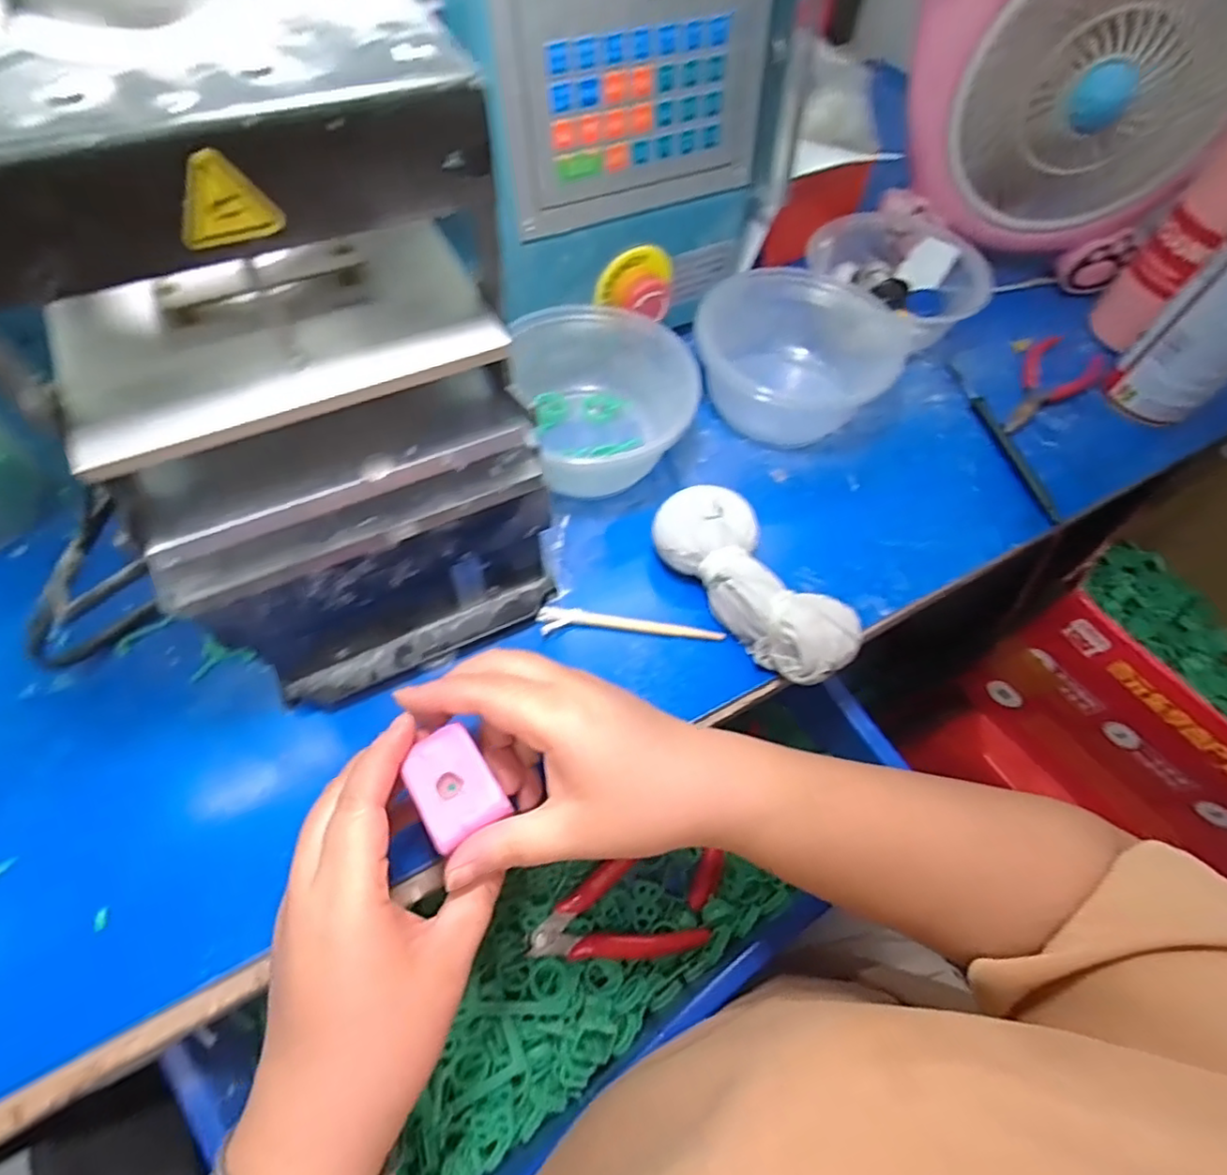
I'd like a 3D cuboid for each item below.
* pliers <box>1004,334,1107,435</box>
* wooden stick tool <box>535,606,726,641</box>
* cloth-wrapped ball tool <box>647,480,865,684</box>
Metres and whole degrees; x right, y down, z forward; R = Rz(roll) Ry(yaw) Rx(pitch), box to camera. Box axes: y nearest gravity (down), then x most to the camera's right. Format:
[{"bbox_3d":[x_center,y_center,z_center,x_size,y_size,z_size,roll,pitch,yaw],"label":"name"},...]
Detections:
[{"bbox_3d":[0.329,-0.161,0.477,0.128,0.014,0.051,-28,66,-18],"label":"pliers"},{"bbox_3d":[0.010,0.023,0.361,0.107,0.004,0.017,5,60,-1],"label":"wooden stick tool"},{"bbox_3d":[0.081,-0.003,0.361,0.054,0.039,0.134,-36,68,-21],"label":"cloth-wrapped ball tool"}]

